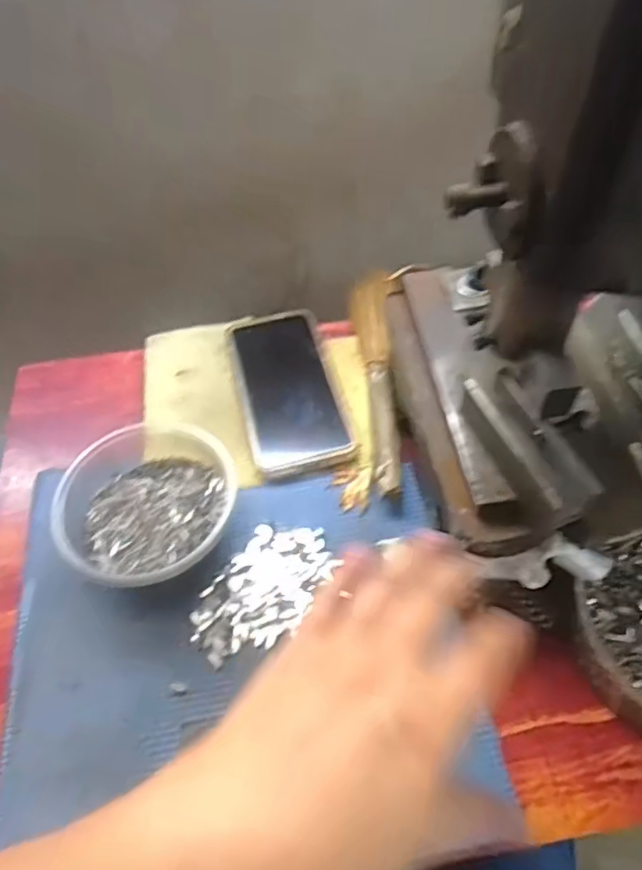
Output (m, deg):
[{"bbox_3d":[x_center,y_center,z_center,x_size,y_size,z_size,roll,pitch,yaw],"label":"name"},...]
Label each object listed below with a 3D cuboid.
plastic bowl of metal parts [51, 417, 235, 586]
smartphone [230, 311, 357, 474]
[{"bbox_3d":[-0.119,0.043,0.397,0.131,0.048,0.112,36,64,24],"label":"plastic bowl of metal parts"},{"bbox_3d":[-0.028,-0.041,0.472,0.072,0.009,0.152,-12,55,-6],"label":"smartphone"}]

